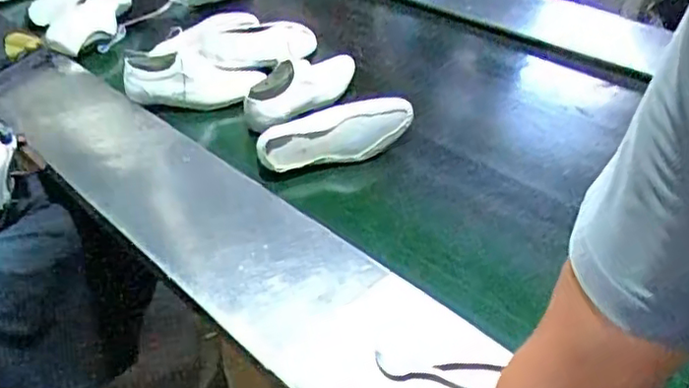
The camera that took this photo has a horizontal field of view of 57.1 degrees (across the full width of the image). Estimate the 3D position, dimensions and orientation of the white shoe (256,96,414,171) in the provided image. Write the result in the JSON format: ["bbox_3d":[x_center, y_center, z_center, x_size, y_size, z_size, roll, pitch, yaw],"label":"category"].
[{"bbox_3d":[-0.012,-0.110,1.192,0.299,0.098,0.084,-15,40,-14],"label":"white shoe"}]

